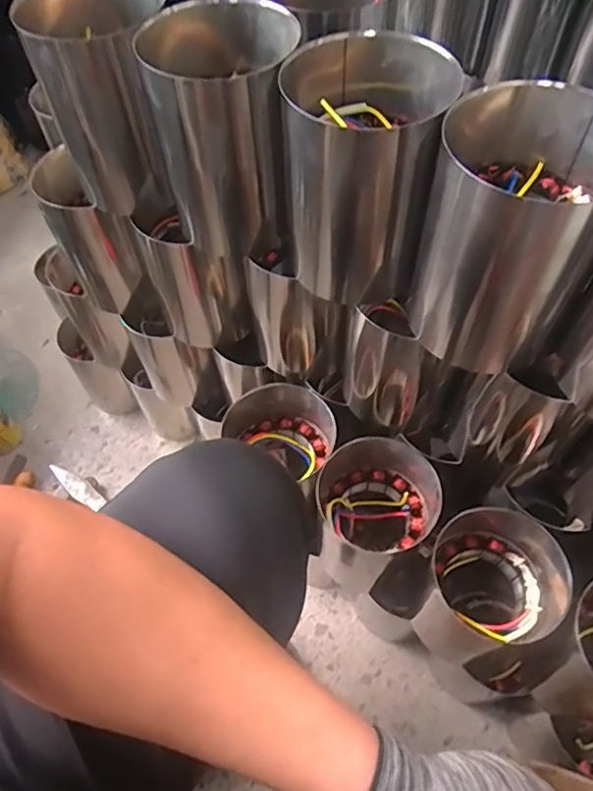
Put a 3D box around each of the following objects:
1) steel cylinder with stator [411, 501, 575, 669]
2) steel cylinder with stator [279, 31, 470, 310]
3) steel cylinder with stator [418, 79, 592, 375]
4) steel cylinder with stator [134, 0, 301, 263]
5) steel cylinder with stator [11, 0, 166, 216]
[{"bbox_3d":[0.207,0.211,0.619,0.119,0.134,0.141,26,62,17],"label":"steel cylinder with stator"},{"bbox_3d":[0.053,-0.178,0.454,0.118,0.172,0.115,0,58,2],"label":"steel cylinder with stator"},{"bbox_3d":[0.156,-0.116,0.414,0.116,0.173,0.108,21,61,15],"label":"steel cylinder with stator"},{"bbox_3d":[-0.060,-0.231,0.496,0.120,0.177,0.112,1,58,3],"label":"steel cylinder with stator"},{"bbox_3d":[-0.171,-0.289,0.524,0.111,0.160,0.122,-1,58,2],"label":"steel cylinder with stator"}]

